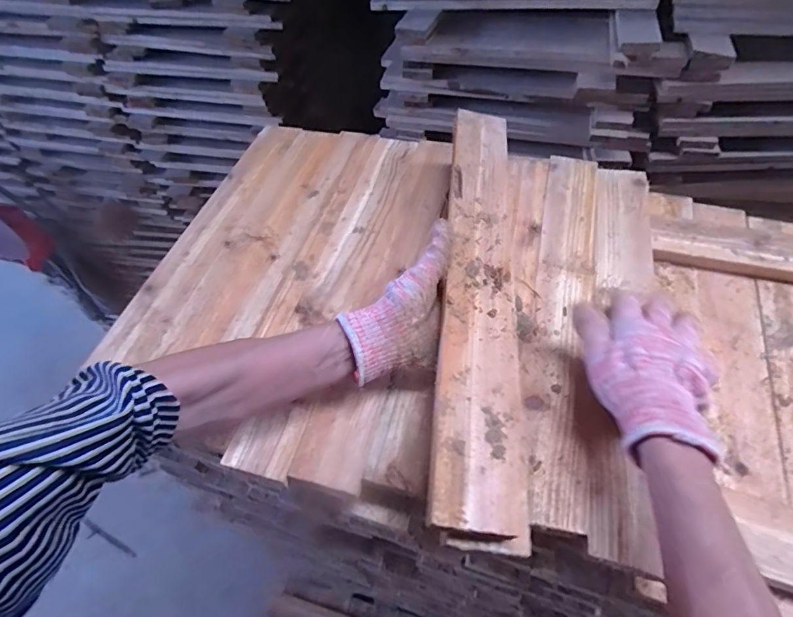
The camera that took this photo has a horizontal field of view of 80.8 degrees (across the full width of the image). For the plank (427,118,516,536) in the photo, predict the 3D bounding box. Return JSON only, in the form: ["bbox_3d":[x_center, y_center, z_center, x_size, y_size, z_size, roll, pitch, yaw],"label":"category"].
[{"bbox_3d":[0.077,-0.041,0.446,0.061,0.016,0.458,3,55,7],"label":"plank"}]

